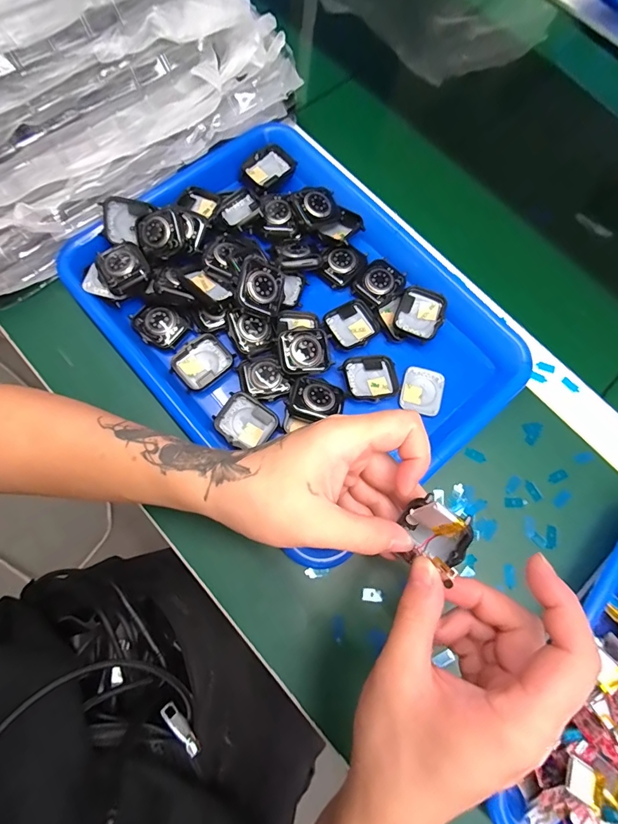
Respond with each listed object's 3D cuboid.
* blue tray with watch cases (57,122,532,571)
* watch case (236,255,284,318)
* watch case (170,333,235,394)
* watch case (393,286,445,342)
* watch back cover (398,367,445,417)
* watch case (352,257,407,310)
[{"bbox_3d":[-0.010,-0.080,0.333,0.252,0.042,0.324,-40,79,-12],"label":"blue tray with watch cases"},{"bbox_3d":[-0.038,-0.101,0.321,0.035,0.007,0.041,15,86,-22],"label":"watch case"},{"bbox_3d":[-0.086,-0.040,0.327,0.045,0.009,0.037,-41,79,-12],"label":"watch case"},{"bbox_3d":[0.093,-0.082,0.339,0.039,0.012,0.043,24,74,5],"label":"watch case"},{"bbox_3d":[0.094,-0.017,0.331,0.034,0.004,0.038,16,74,3],"label":"watch back cover"},{"bbox_3d":[0.063,-0.113,0.351,0.037,0.007,0.045,37,76,9],"label":"watch case"}]

